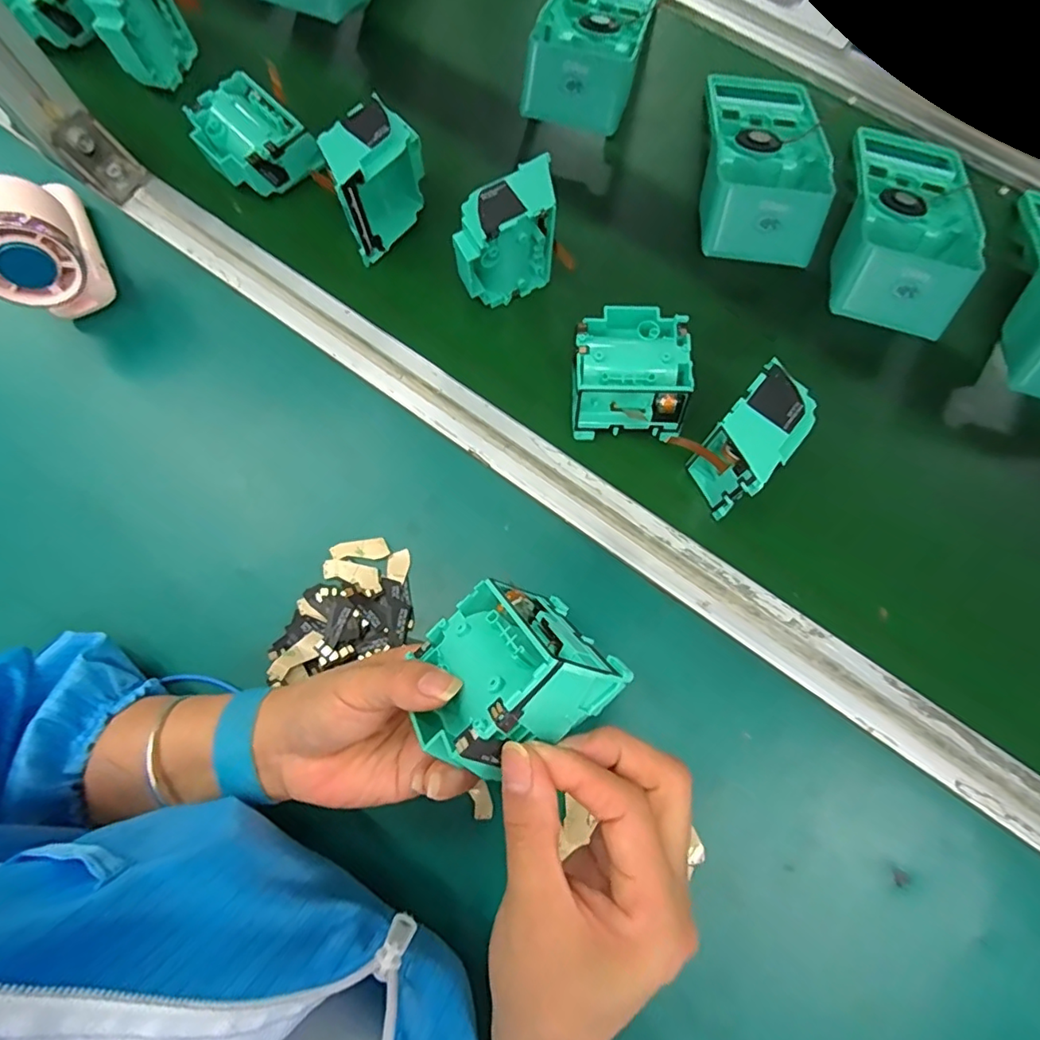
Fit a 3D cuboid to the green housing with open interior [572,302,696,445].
[{"bbox_3d":[0.073,-0.098,0.375,0.077,0.045,0.079,2,72,1],"label":"green housing with open interior"}]

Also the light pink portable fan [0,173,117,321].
[{"bbox_3d":[-0.327,-0.191,0.371,0.054,0.092,0.103,-27,74,-8],"label":"light pink portable fan"}]

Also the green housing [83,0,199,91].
[{"bbox_3d":[-0.296,-0.388,0.426,0.034,0.078,0.064,11,72,4],"label":"green housing"}]

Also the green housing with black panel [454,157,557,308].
[{"bbox_3d":[-0.008,-0.189,0.385,0.081,0.086,0.041,-35,75,-10],"label":"green housing with black panel"}]

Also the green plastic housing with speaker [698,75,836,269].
[{"bbox_3d":[0.180,-0.275,0.418,0.092,0.054,0.192,9,72,3],"label":"green plastic housing with speaker"}]

